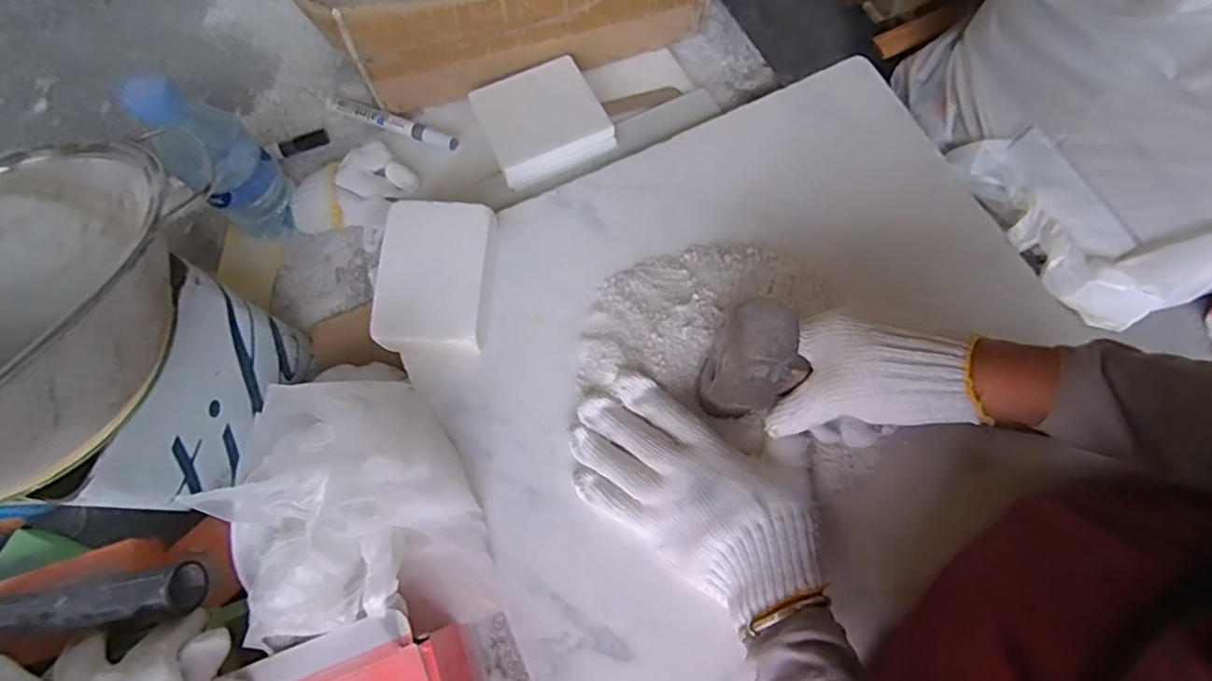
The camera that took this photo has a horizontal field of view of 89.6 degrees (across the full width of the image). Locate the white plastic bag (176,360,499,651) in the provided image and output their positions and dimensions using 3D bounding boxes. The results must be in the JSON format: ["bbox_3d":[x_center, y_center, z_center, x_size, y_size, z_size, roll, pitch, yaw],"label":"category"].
[{"bbox_3d":[-0.156,0.109,0.369,0.132,0.120,0.157,-29,72,-8],"label":"white plastic bag"}]

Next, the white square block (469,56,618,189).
[{"bbox_3d":[-0.055,-0.192,0.536,0.100,0.026,0.106,-23,71,-6],"label":"white square block"}]

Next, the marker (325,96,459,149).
[{"bbox_3d":[-0.199,-0.200,0.563,0.142,0.018,0.016,24,73,10],"label":"marker"}]

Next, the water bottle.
[{"bbox_3d":[-0.296,-0.137,0.476,0.056,0.143,0.060,42,77,15],"label":"water bottle"}]

